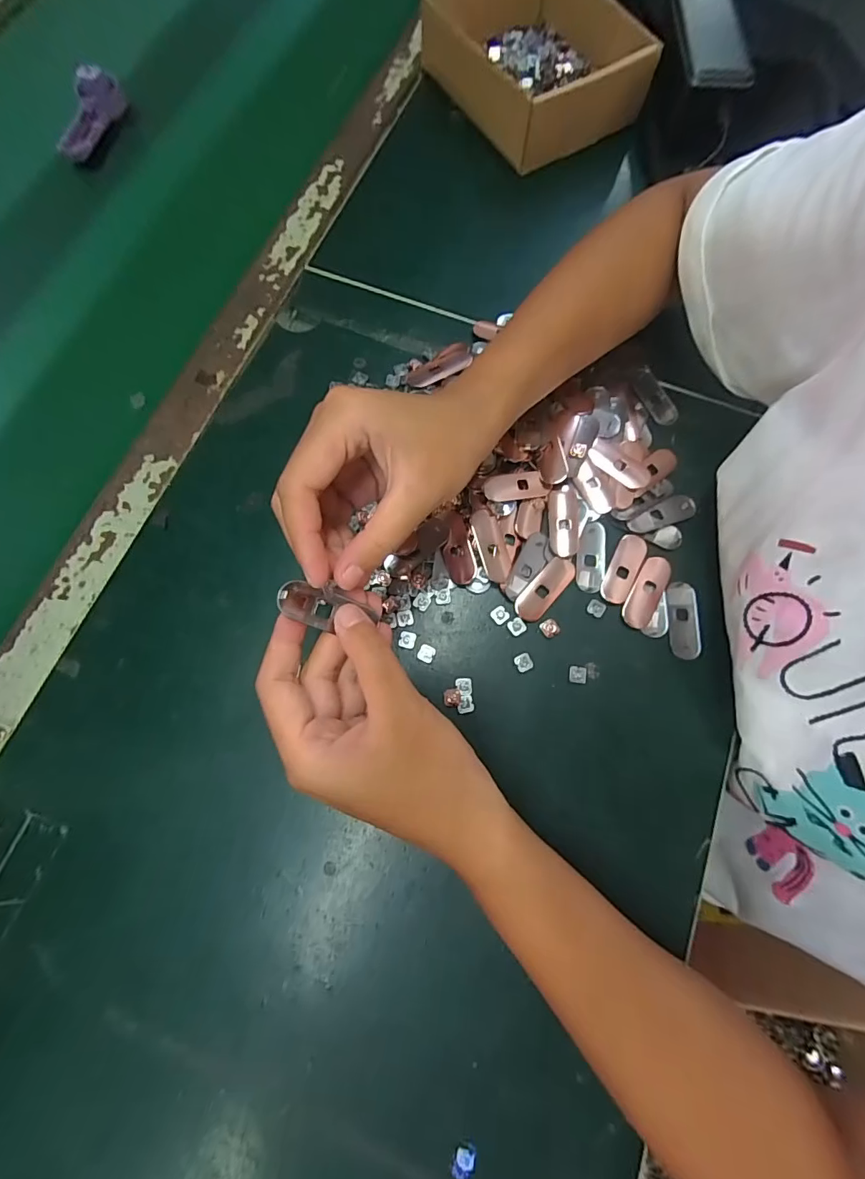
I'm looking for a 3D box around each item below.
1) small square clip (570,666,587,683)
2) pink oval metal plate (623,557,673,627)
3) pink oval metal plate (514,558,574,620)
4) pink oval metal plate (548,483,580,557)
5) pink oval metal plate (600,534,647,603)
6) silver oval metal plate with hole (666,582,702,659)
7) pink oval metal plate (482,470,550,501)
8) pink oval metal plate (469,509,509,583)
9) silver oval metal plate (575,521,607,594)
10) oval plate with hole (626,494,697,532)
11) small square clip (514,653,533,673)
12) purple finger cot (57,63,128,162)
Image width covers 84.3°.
[{"bbox_3d":[0.090,0.052,0.294,0.010,0.004,0.010,7,74,3],"label":"small square clip"},{"bbox_3d":[0.138,0.001,0.308,0.017,0.004,0.050,29,76,8],"label":"pink oval metal plate"},{"bbox_3d":[0.073,-0.001,0.307,0.018,0.004,0.050,42,79,11],"label":"pink oval metal plate"},{"bbox_3d":[0.088,-0.047,0.319,0.021,0.005,0.052,3,74,1],"label":"pink oval metal plate"},{"bbox_3d":[0.125,-0.015,0.312,0.018,0.004,0.050,27,76,8],"label":"pink oval metal plate"},{"bbox_3d":[0.160,0.019,0.304,0.017,0.004,0.049,-3,72,19],"label":"silver oval metal plate with hole"},{"bbox_3d":[0.057,-0.071,0.325,0.044,0.004,0.019,-10,89,-6],"label":"pink oval metal plate"},{"bbox_3d":[0.037,-0.028,0.316,0.016,0.004,0.049,-17,79,-4],"label":"pink oval metal plate"},{"bbox_3d":[0.105,-0.021,0.316,0.020,0.004,0.047,4,74,2],"label":"silver oval metal plate"},{"bbox_3d":[0.155,-0.052,0.323,0.049,0.004,0.018,-20,75,-5],"label":"oval plate with hole"},{"bbox_3d":[0.057,0.045,0.295,0.010,0.004,0.010,-26,75,-7],"label":"small square clip"},{"bbox_3d":[-0.309,-0.424,0.429,0.034,0.022,0.081,21,88,6],"label":"purple finger cot"}]

